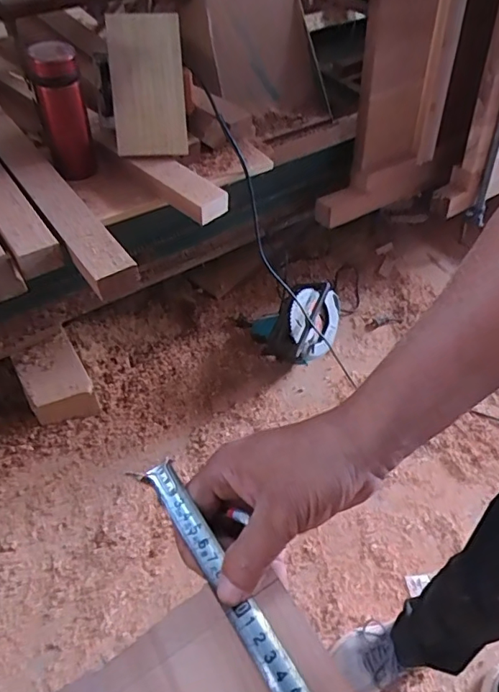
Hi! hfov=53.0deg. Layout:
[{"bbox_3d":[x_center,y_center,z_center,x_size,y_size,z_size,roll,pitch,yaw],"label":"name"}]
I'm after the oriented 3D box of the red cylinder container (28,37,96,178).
[{"bbox_3d":[-0.349,-0.434,0.943,0.086,0.246,0.087,-11,53,-12],"label":"red cylinder container"}]

